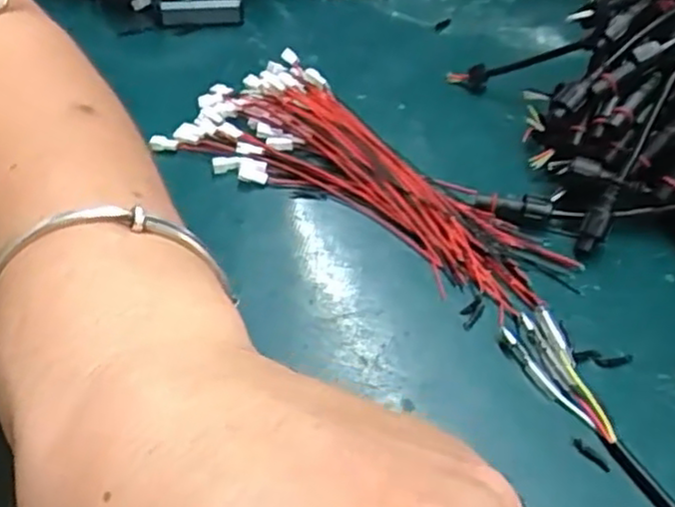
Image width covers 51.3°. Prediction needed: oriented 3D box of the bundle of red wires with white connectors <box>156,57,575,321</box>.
[{"bbox_3d":[0.013,-0.040,0.330,0.199,0.011,0.088,31,54,28],"label":"bundle of red wires with white connectors"}]

